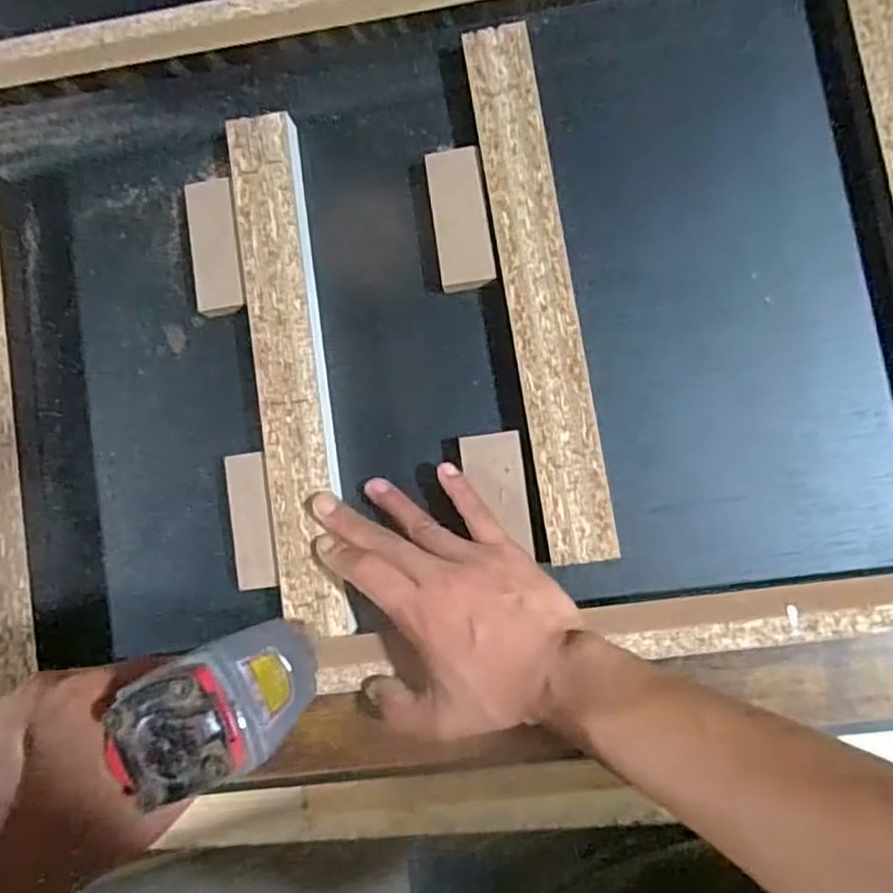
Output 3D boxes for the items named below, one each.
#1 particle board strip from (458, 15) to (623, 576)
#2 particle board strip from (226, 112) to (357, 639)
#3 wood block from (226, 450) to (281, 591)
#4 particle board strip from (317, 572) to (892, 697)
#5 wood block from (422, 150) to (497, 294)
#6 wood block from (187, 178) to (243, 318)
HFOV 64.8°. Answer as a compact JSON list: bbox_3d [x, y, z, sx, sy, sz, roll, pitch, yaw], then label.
[{"bbox_3d":[0.054,-0.089,0.410,0.038,0.027,0.306,-10,86,9],"label":"particle board strip"},{"bbox_3d":[-0.091,-0.044,0.426,0.042,0.028,0.305,-8,86,9],"label":"particle board strip"},{"bbox_3d":[-0.113,0.044,0.422,0.025,0.021,0.079,-8,86,9],"label":"wood block"},{"bbox_3d":[0.099,0.102,0.388,0.344,0.012,0.031,-8,87,6],"label":"particle board strip"},{"bbox_3d":[0.009,-0.133,0.412,0.033,0.010,0.081,-8,87,9],"label":"wood block"},{"bbox_3d":[-0.139,-0.122,0.431,0.031,0.015,0.082,-6,87,9],"label":"wood block"}]

